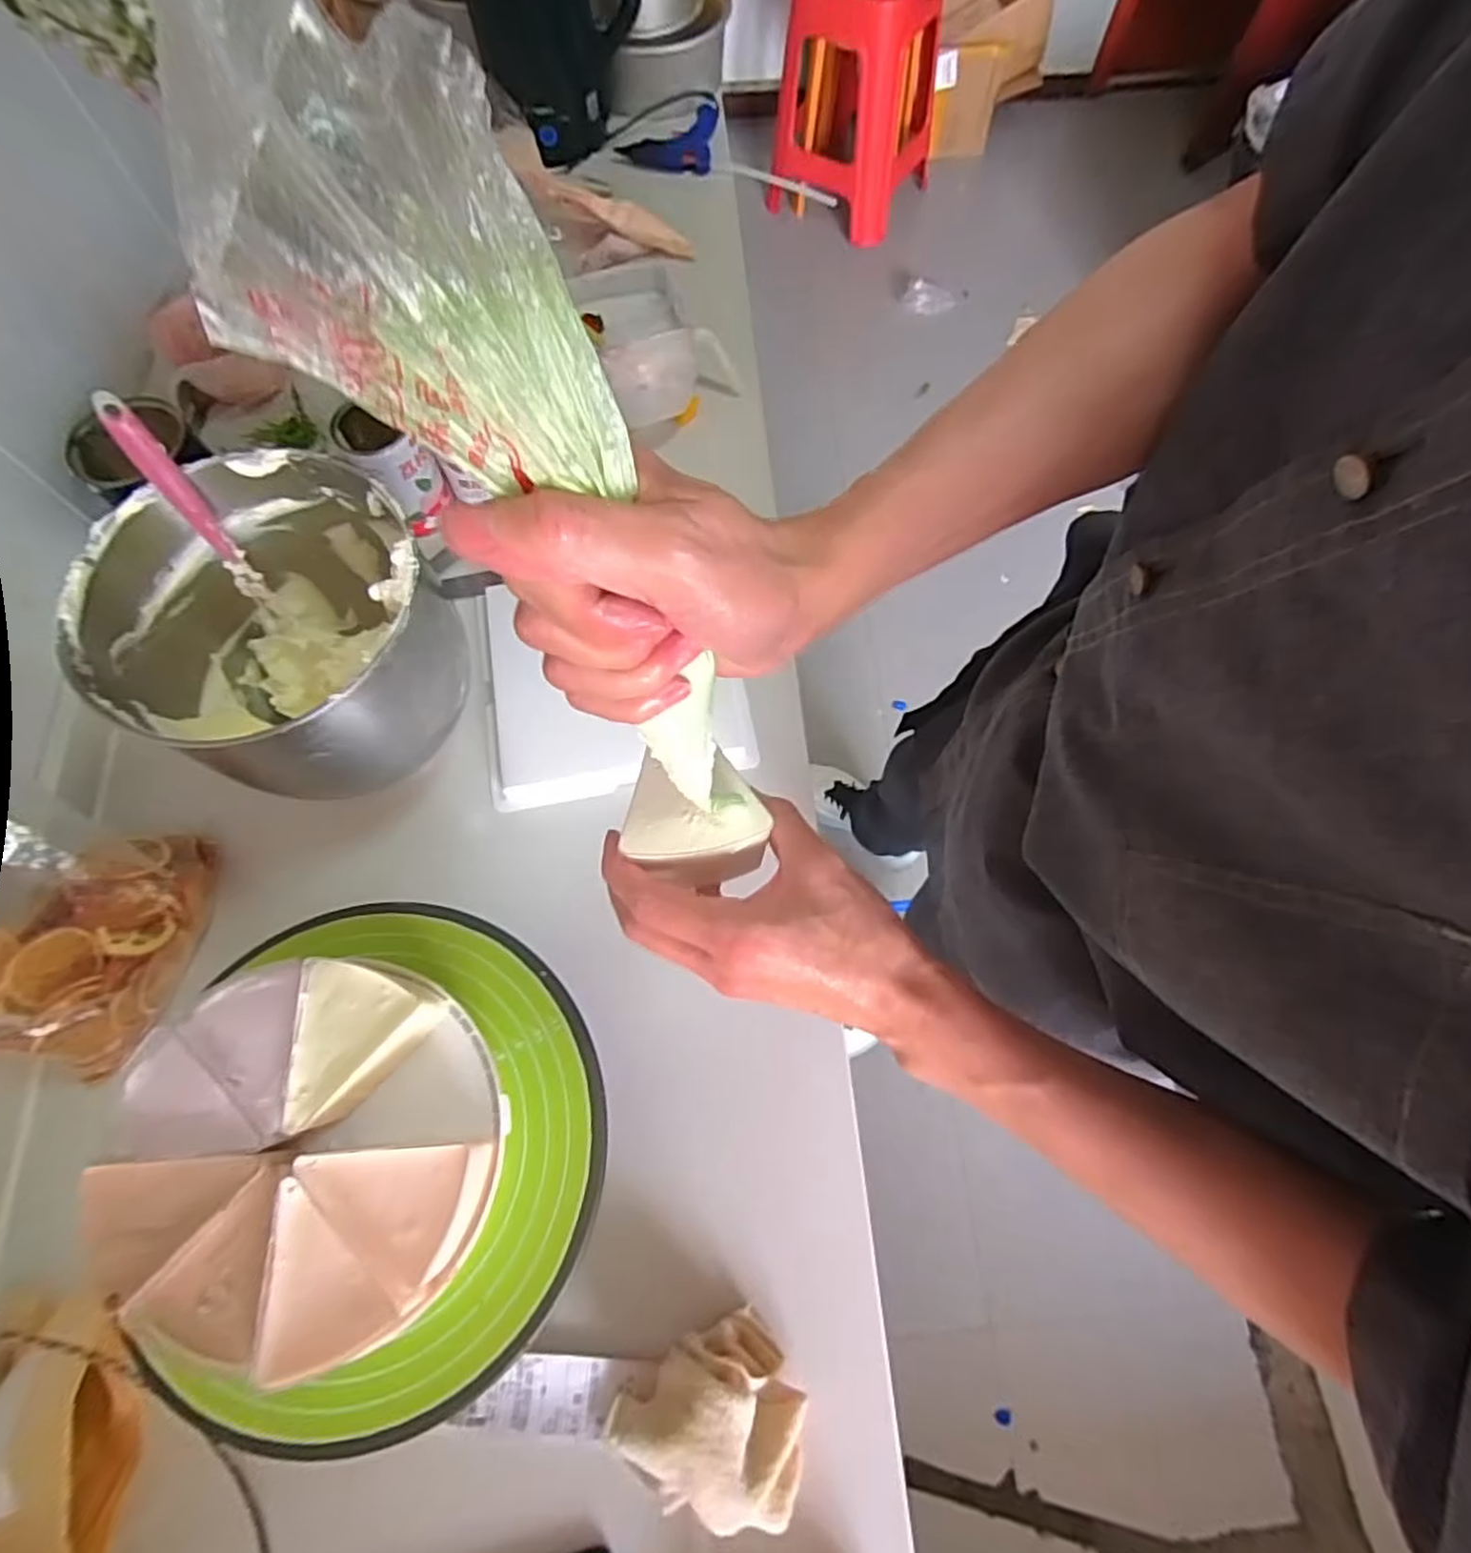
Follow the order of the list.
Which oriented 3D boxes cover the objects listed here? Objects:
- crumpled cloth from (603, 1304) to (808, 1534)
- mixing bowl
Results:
[{"bbox_3d":[-0.009,0.416,0.462,0.101,0.066,0.104,-38,74,-13],"label":"crumpled cloth"},{"bbox_3d":[-0.327,-0.091,0.552,0.222,0.168,0.192,20,71,7],"label":"mixing bowl"}]

